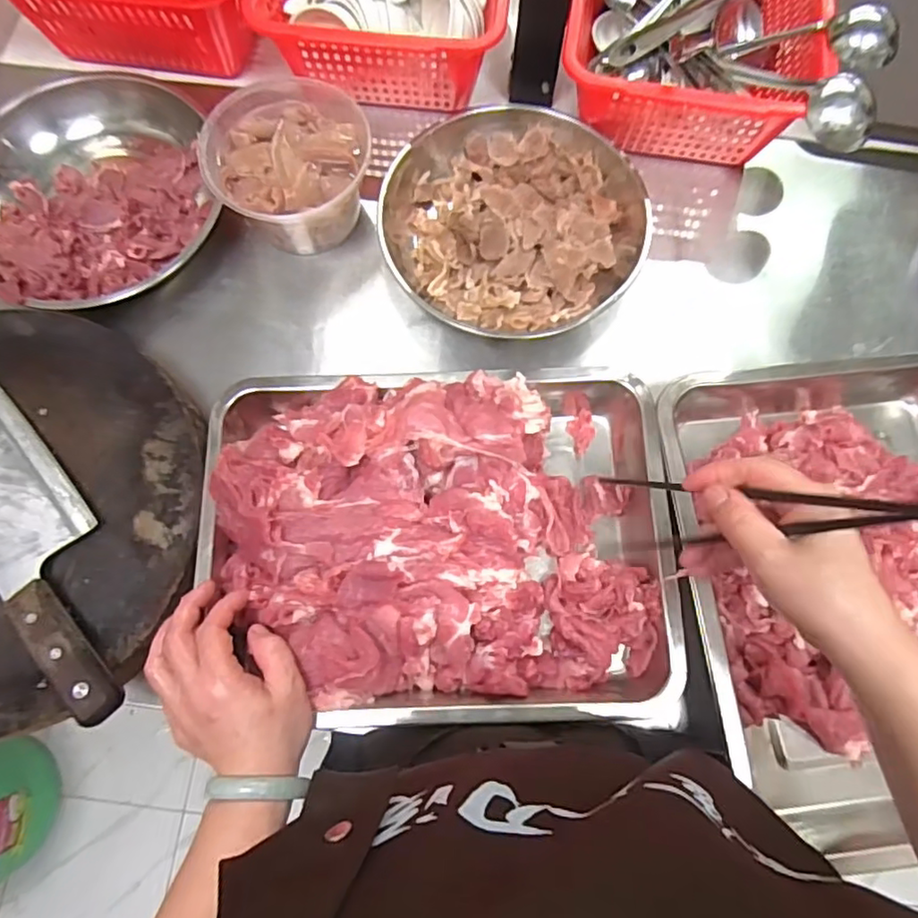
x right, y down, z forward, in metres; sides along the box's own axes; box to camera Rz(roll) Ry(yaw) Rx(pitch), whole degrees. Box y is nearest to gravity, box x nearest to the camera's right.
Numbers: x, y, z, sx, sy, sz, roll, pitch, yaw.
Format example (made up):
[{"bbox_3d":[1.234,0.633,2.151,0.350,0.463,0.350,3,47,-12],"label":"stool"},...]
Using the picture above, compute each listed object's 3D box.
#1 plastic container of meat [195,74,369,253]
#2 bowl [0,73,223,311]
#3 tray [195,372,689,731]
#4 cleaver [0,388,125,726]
[{"bbox_3d":[-0.153,-0.263,0.553,0.134,0.095,0.130,0,74,-1],"label":"plastic container of meat"},{"bbox_3d":[-0.335,-0.232,0.539,0.224,0.073,0.183,-16,75,-5],"label":"bowl"},{"bbox_3d":[-0.015,0.060,0.453,0.343,0.066,0.261,-2,74,-1],"label":"tray"},{"bbox_3d":[-0.321,0.054,0.449,0.080,0.024,0.293,-40,78,-11],"label":"cleaver"}]

